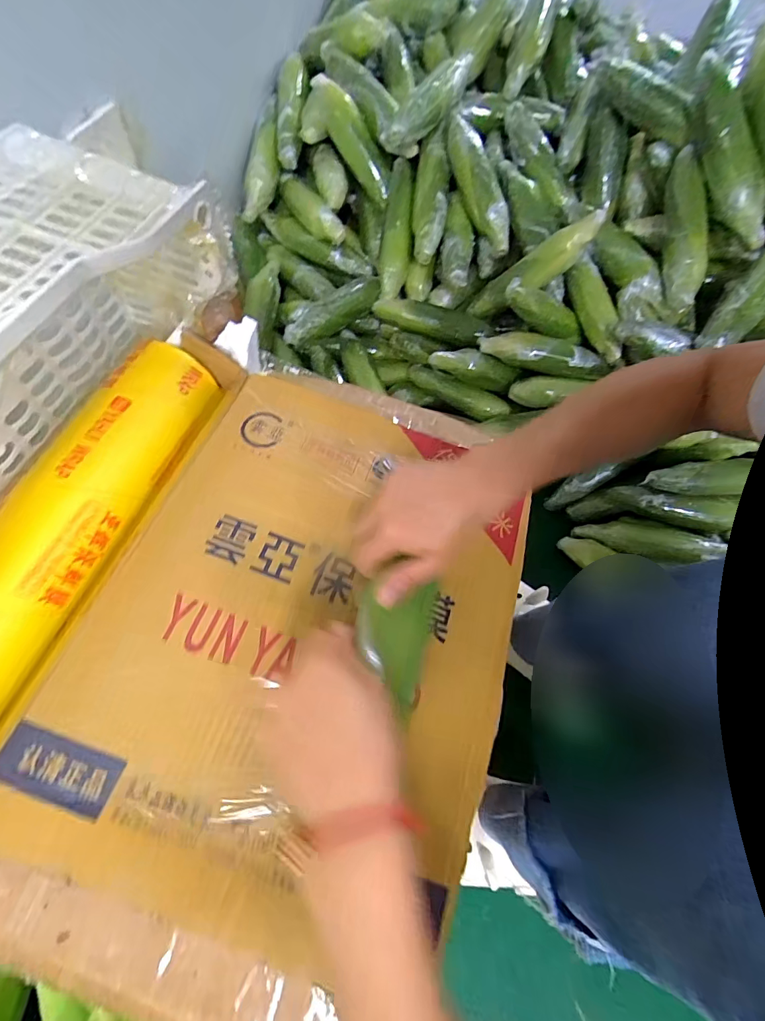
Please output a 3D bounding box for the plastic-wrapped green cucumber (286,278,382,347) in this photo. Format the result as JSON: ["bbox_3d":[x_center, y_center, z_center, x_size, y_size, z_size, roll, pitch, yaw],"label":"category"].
[{"bbox_3d":[-0.074,-0.345,0.706,0.057,0.049,0.212,35,65,9],"label":"plastic-wrapped green cucumber"}]

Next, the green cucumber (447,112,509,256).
[{"bbox_3d":[0.159,-0.540,0.688,0.061,0.041,0.237,-18,87,-12],"label":"green cucumber"}]

